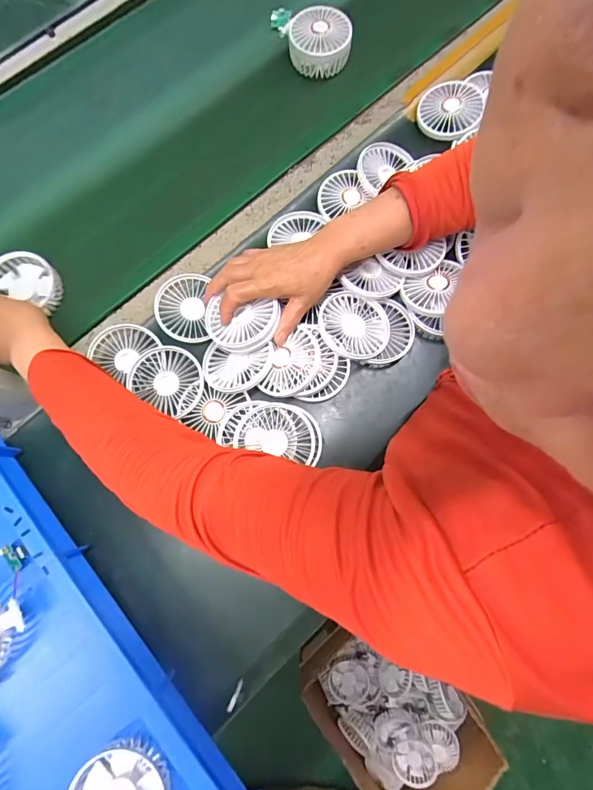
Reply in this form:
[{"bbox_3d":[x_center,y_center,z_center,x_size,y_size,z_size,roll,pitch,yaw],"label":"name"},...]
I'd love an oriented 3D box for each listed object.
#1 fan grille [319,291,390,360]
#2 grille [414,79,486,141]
[{"bbox_3d":[0.070,-0.085,0.466,0.085,0.024,0.084,0,76,1],"label":"fan grille"},{"bbox_3d":[0.218,-0.404,0.539,0.086,0.013,0.089,0,76,1],"label":"grille"}]

